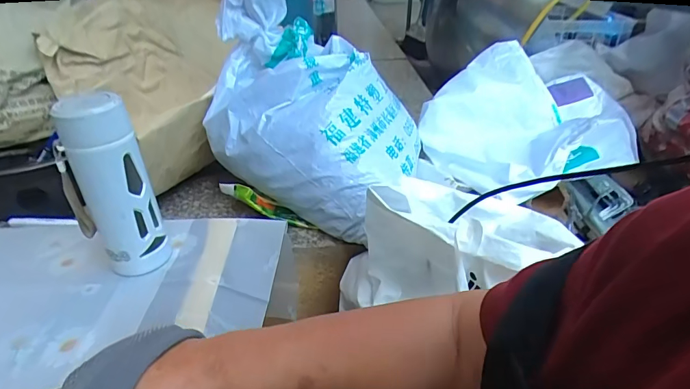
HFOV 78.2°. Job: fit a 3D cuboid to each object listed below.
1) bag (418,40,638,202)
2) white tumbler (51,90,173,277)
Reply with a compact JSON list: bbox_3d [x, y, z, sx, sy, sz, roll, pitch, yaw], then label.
[{"bbox_3d":[0.383,-0.159,0.872,0.404,0.198,0.300,-14,31,-22],"label":"bag"},{"bbox_3d":[-0.266,-0.003,0.489,0.064,0.209,0.064,14,35,22],"label":"white tumbler"}]

